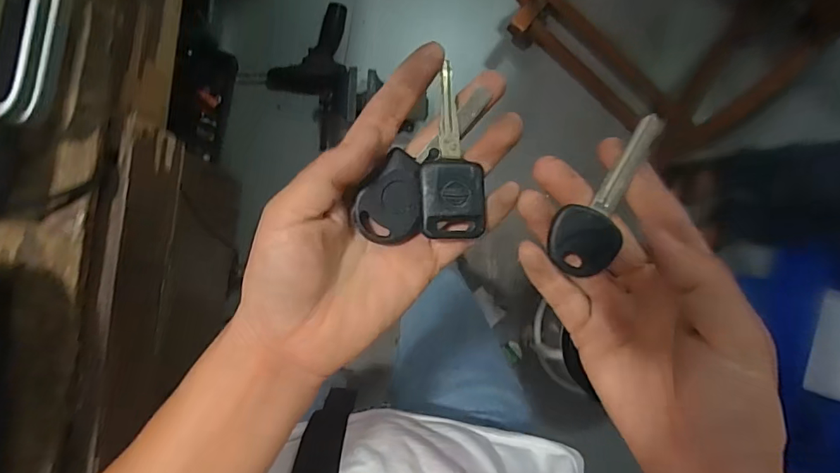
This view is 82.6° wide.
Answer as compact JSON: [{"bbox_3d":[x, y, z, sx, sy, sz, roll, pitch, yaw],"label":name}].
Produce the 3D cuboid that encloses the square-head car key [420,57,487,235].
[{"bbox_3d":[0.014,-0.038,0.209,0.028,0.007,0.073,1,83,-9],"label":"square-head car key"}]

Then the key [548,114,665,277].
[{"bbox_3d":[0.083,-0.019,0.209,0.028,0.004,0.074,28,93,-9],"label":"key"}]

